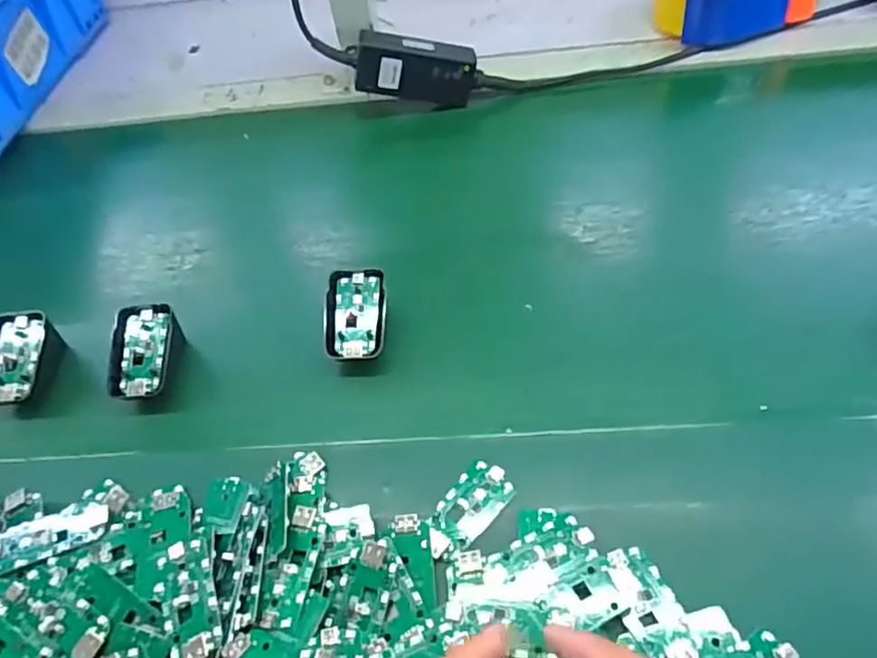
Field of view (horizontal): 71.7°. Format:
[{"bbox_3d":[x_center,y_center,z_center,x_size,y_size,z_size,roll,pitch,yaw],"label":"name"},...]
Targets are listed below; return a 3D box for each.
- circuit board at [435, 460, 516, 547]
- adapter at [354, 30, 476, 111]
[{"bbox_3d":[0.021,0.105,0.367,0.032,0.009,0.050,35,64,28],"label":"circuit board"},{"bbox_3d":[-0.023,-0.255,0.596,0.113,0.054,0.034,5,53,-14],"label":"adapter"}]

